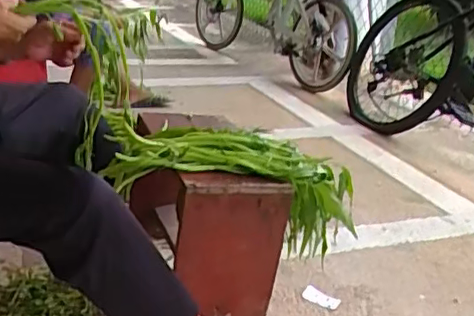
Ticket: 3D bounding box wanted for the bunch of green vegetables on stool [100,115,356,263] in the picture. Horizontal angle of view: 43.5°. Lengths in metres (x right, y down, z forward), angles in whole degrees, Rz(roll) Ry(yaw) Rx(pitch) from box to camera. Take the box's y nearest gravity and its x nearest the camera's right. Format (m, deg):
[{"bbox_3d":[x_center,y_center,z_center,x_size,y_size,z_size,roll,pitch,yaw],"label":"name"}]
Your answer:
[{"bbox_3d":[0.053,0.068,1.099,0.555,0.214,0.219,21,19,-32],"label":"bunch of green vegetables on stool"}]

